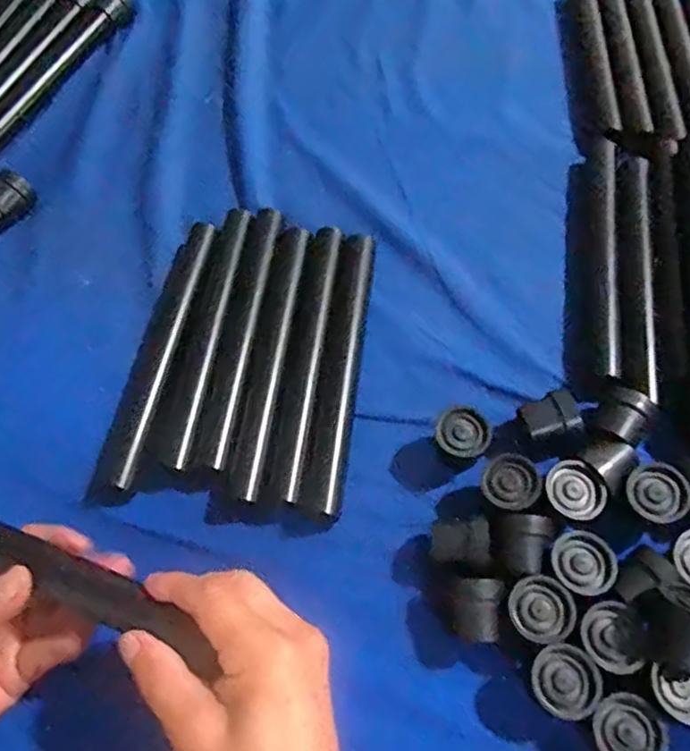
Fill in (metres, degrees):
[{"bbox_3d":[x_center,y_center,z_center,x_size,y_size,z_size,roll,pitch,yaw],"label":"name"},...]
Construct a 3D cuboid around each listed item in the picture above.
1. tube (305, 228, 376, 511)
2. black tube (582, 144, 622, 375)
[{"bbox_3d":[0.001,-0.009,0.445,0.022,0.030,0.214,5,57,7],"label":"tube"},{"bbox_3d":[0.192,-0.093,0.473,0.021,0.034,0.209,7,58,9],"label":"black tube"}]

